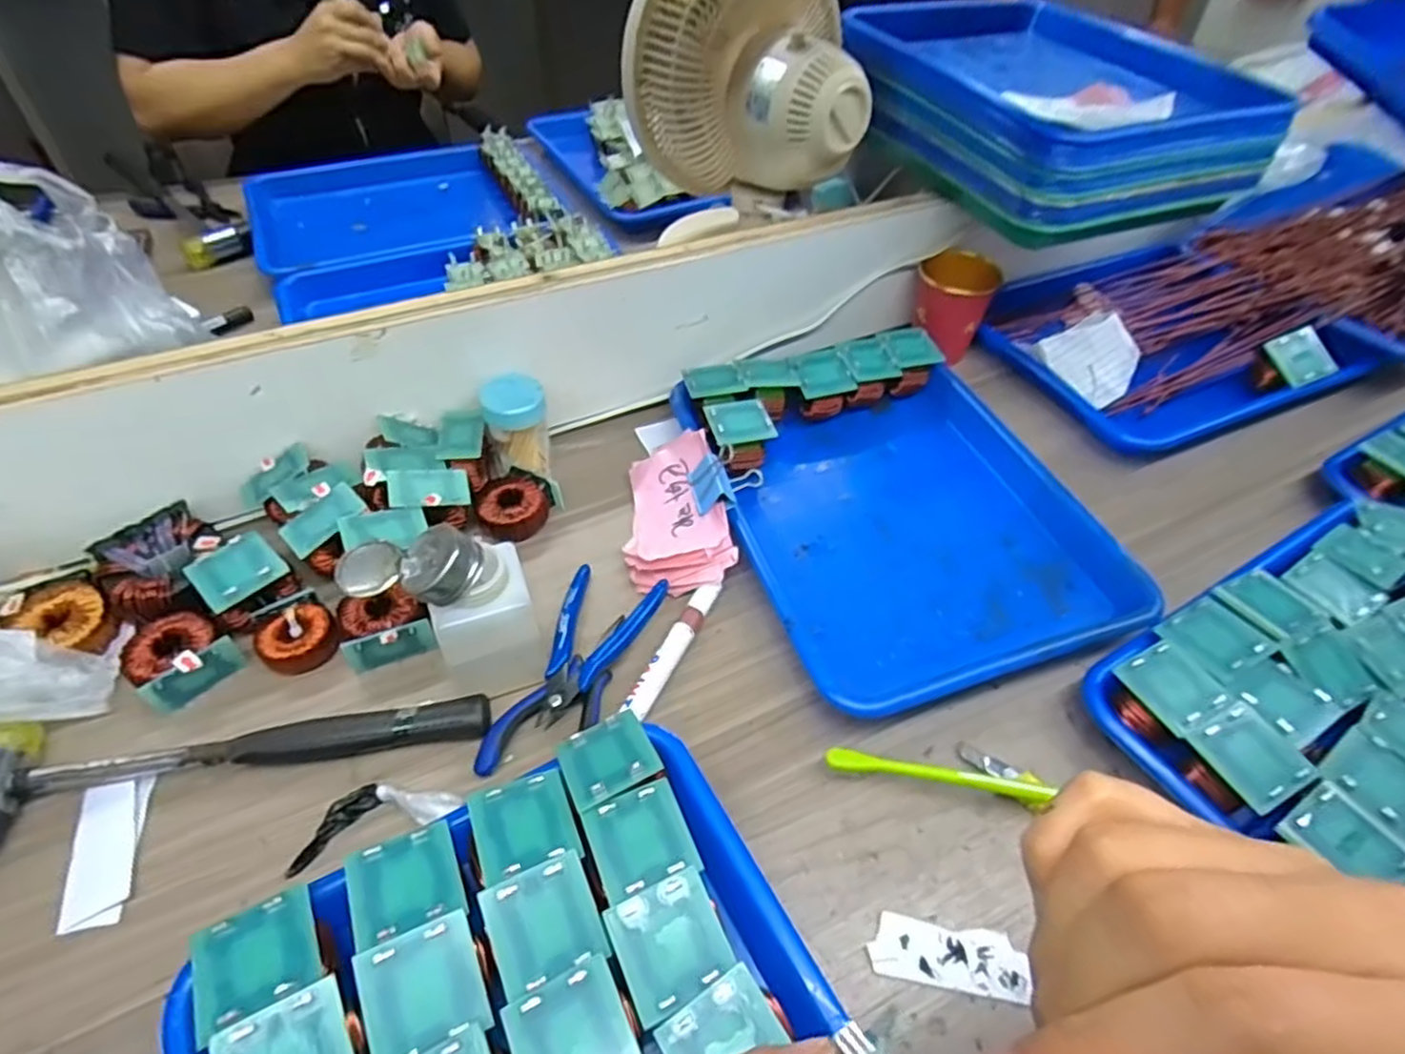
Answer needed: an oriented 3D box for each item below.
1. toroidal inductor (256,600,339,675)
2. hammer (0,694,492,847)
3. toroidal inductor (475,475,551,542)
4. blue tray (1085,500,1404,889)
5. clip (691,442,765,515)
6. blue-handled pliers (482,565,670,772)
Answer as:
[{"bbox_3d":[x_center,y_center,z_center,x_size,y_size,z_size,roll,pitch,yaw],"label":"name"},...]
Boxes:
[{"bbox_3d":[-0.249,0.068,0.435,0.043,0.017,0.042,0,49,0],"label":"toroidal inductor"},{"bbox_3d":[-0.256,0.113,0.384,0.263,0.025,0.064,-12,50,-11],"label":"hammer"},{"bbox_3d":[-0.136,-0.014,0.507,0.048,0.018,0.049,0,49,0],"label":"toroidal inductor"},{"bbox_3d":[0.421,0.107,0.402,0.330,0.048,0.236,-25,54,-21],"label":"blue tray"},{"bbox_3d":[0.015,-0.035,0.506,0.052,0.029,0.045,-19,52,-16],"label":"clip"},{"bbox_3d":[-0.076,0.083,0.424,0.060,0.015,0.145,15,51,12],"label":"blue-handled pliers"}]

